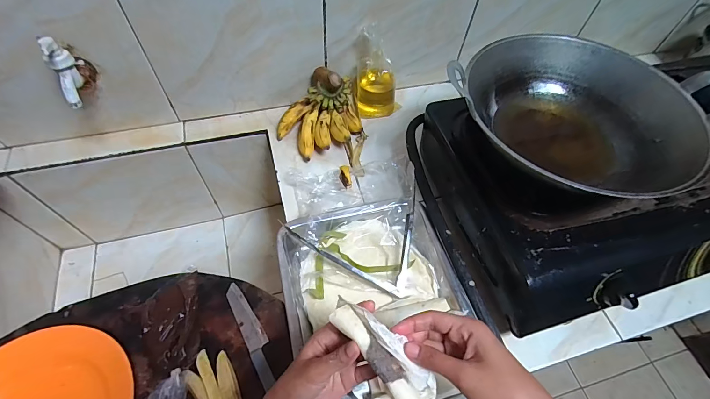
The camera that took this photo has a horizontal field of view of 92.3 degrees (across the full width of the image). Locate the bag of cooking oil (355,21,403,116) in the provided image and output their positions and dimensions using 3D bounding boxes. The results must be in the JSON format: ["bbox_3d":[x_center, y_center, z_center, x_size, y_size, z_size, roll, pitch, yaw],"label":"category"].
[{"bbox_3d":[0.038,-0.248,0.671,0.078,0.175,0.061,-29,42,-21],"label":"bag of cooking oil"}]

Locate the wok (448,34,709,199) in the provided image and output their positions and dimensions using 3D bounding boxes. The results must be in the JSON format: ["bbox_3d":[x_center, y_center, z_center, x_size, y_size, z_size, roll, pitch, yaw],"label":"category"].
[{"bbox_3d":[0.290,-0.106,0.472,0.288,0.129,0.286,39,62,19],"label":"wok"}]

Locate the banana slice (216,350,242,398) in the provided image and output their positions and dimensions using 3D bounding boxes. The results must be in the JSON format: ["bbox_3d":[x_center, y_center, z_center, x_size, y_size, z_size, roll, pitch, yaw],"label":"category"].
[{"bbox_3d":[-0.148,0.231,0.408,0.021,0.004,0.095,-3,52,-39],"label":"banana slice"}]

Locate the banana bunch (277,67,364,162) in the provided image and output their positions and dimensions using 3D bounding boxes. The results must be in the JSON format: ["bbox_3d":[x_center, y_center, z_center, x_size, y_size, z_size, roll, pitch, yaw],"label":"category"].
[{"bbox_3d":[-0.057,-0.168,0.643,0.131,0.094,0.167,34,61,17],"label":"banana bunch"}]

